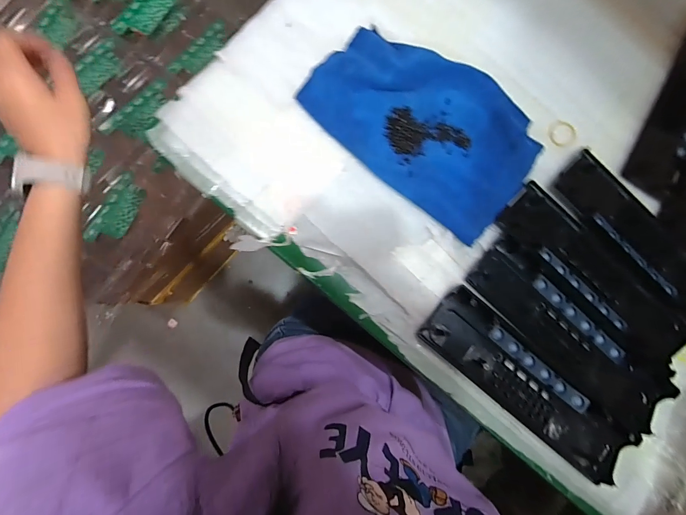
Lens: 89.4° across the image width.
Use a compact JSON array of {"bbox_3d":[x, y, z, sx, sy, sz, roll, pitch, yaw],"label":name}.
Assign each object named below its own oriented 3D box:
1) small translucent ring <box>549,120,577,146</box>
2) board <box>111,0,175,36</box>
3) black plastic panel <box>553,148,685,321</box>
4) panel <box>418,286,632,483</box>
[{"bbox_3d":[0.252,-0.143,0.399,0.033,0.004,0.031,-1,77,4],"label":"small translucent ring"},{"bbox_3d":[-0.340,-0.434,0.603,0.053,0.010,0.130,33,82,-2],"label":"board"},{"bbox_3d":[0.335,-0.014,0.383,0.236,0.010,0.075,44,82,-1],"label":"black plastic panel"},{"bbox_3d":[0.187,0.128,0.353,0.234,0.019,0.066,40,82,-1],"label":"panel"}]

